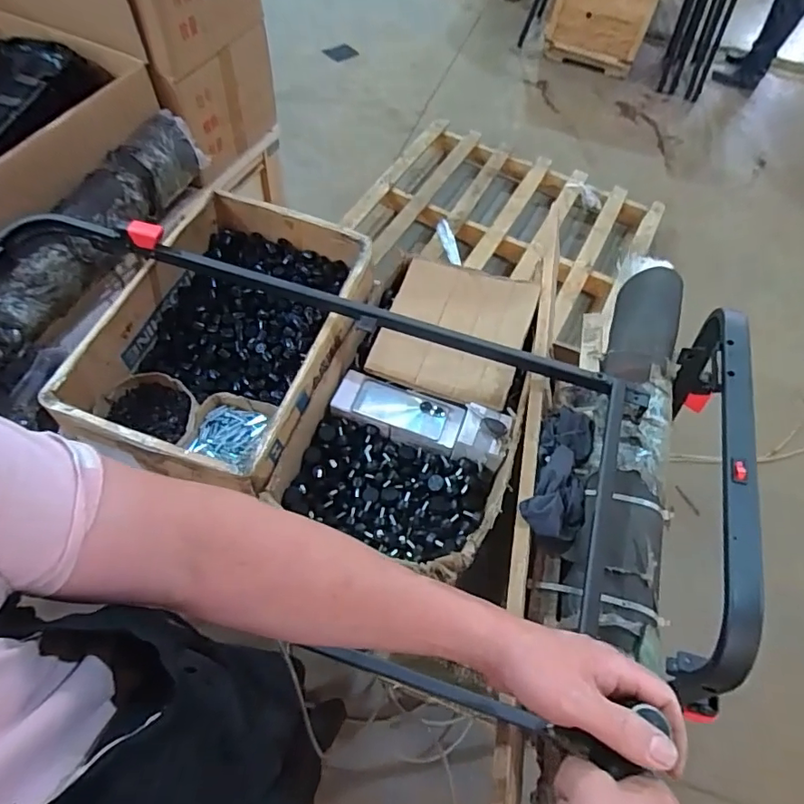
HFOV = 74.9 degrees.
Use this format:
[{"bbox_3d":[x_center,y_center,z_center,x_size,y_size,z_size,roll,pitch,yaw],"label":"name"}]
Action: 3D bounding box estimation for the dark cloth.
[{"bbox_3d":[0.237,0.097,0.779,0.086,0.059,0.239,21,60,8],"label":"dark cloth"}]

